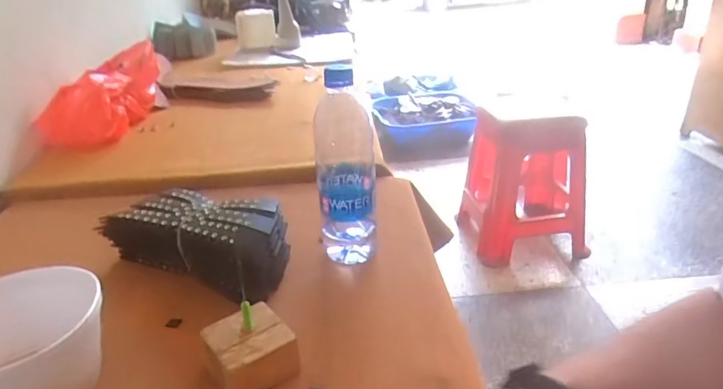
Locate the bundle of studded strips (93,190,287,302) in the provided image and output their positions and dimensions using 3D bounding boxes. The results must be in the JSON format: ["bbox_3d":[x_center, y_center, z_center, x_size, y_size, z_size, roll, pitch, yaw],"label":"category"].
[{"bbox_3d":[-0.183,0.049,0.573,0.218,0.065,0.099,10,29,24],"label":"bundle of studded strips"}]

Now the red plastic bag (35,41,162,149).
[{"bbox_3d":[-0.514,-0.209,1.041,0.124,0.113,0.374,-5,27,-2],"label":"red plastic bag"}]

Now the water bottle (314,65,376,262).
[{"bbox_3d":[-0.017,-0.026,0.554,0.066,0.216,0.062,-4,27,0],"label":"water bottle"}]

